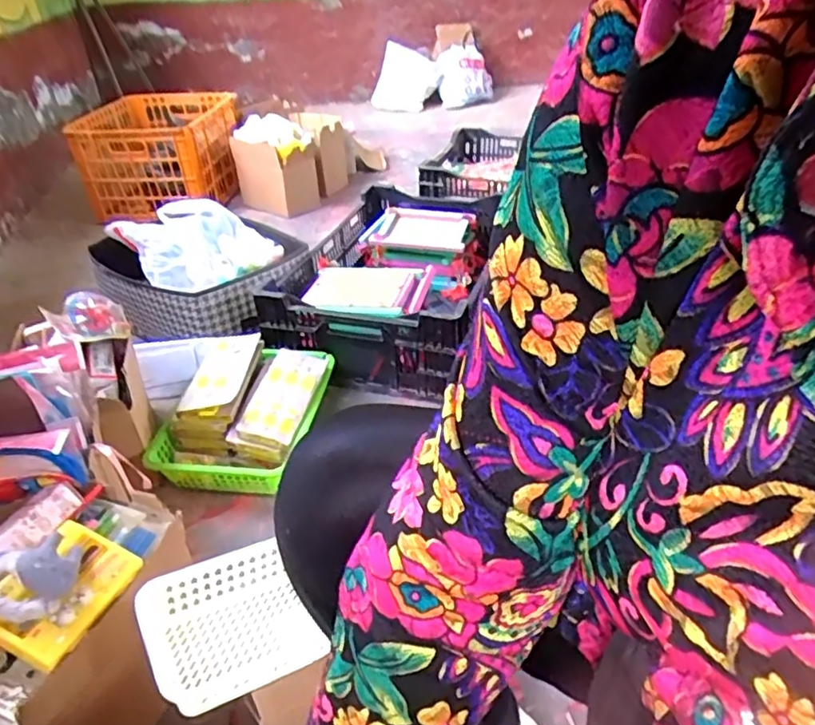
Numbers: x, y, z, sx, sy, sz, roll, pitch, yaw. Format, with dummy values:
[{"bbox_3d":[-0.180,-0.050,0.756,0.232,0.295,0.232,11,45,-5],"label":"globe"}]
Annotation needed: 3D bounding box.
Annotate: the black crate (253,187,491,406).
[{"bbox_3d":[-0.019,-0.190,1.345,0.390,0.173,0.621,3,34,16],"label":"black crate"}]

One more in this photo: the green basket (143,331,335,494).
[{"bbox_3d":[-0.277,0.071,1.030,0.246,0.116,0.316,0,33,10],"label":"green basket"}]

